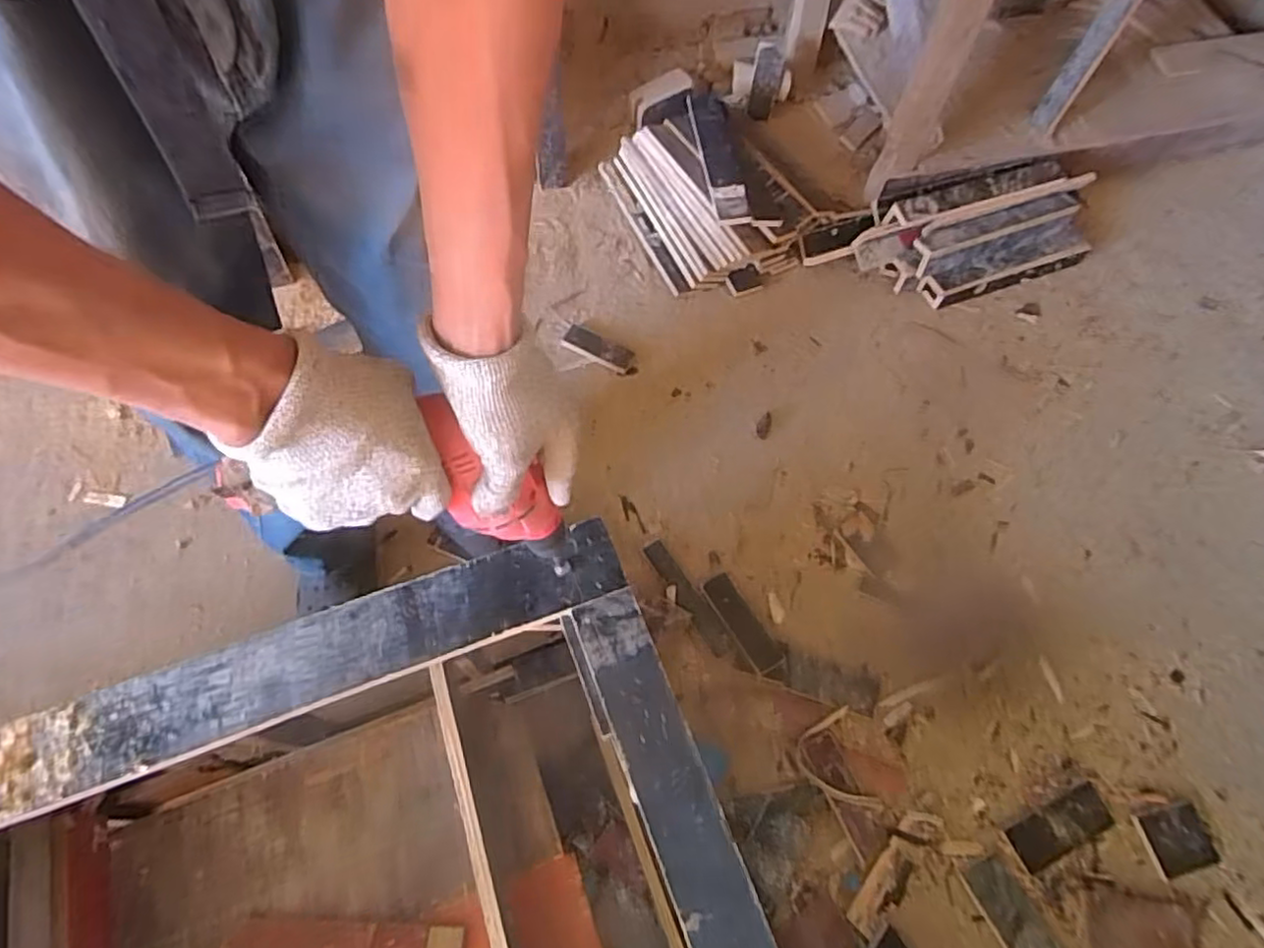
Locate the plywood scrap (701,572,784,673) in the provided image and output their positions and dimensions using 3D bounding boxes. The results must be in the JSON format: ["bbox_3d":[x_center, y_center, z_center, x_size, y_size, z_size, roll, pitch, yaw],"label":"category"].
[{"bbox_3d":[0.170,0.229,1.037,0.051,0.010,0.159,-28,67,-16],"label":"plywood scrap"}]

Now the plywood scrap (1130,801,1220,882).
[{"bbox_3d":[0.750,0.501,0.916,0.095,0.011,0.079,-12,64,-9],"label":"plywood scrap"}]

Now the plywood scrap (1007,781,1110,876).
[{"bbox_3d":[0.592,0.487,0.921,0.157,0.012,0.058,-22,66,-14],"label":"plywood scrap"}]

